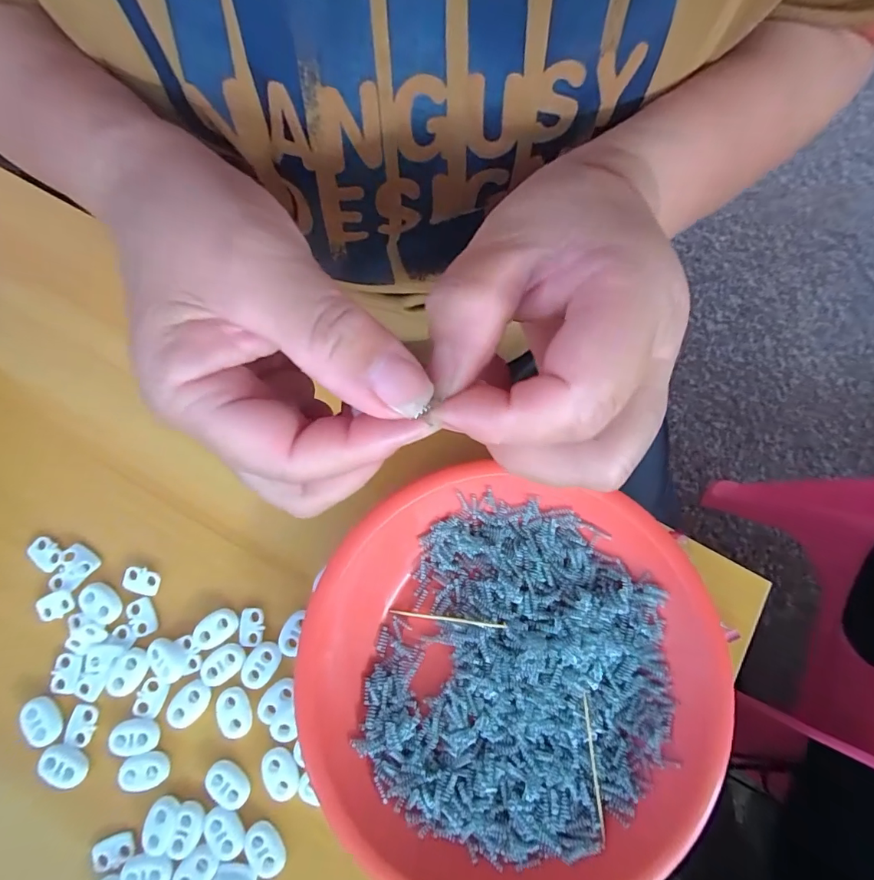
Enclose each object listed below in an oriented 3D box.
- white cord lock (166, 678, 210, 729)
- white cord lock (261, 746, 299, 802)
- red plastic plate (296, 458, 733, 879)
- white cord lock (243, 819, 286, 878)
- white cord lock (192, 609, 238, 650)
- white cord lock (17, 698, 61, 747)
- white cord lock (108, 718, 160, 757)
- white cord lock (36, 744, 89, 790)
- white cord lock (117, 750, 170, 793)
[{"bbox_3d":[-0.121,0.129,0.218,0.015,0.004,0.024,35,79,7],"label":"white cord lock"},{"bbox_3d":[-0.075,0.159,0.214,0.015,0.004,0.023,-21,78,-5],"label":"white cord lock"},{"bbox_3d":[0.034,0.113,0.214,0.186,0.025,0.184,0,77,0],"label":"red plastic plate"},{"bbox_3d":[-0.081,0.191,0.209,0.015,0.004,0.023,-42,81,-9],"label":"white cord lock"},{"bbox_3d":[-0.112,0.095,0.227,0.024,0.004,0.014,-38,80,-8],"label":"white cord lock"},{"bbox_3d":[-0.191,0.136,0.217,0.015,0.006,0.022,-19,78,-5],"label":"white cord lock"},{"bbox_3d":[-0.146,0.143,0.216,0.021,0.005,0.016,-10,77,-3],"label":"white cord lock"},{"bbox_3d":[-0.178,0.155,0.214,0.022,0.007,0.015,26,78,5],"label":"white cord lock"},{"bbox_3d":[-0.139,0.158,0.214,0.021,0.005,0.015,-15,78,-4],"label":"white cord lock"}]

